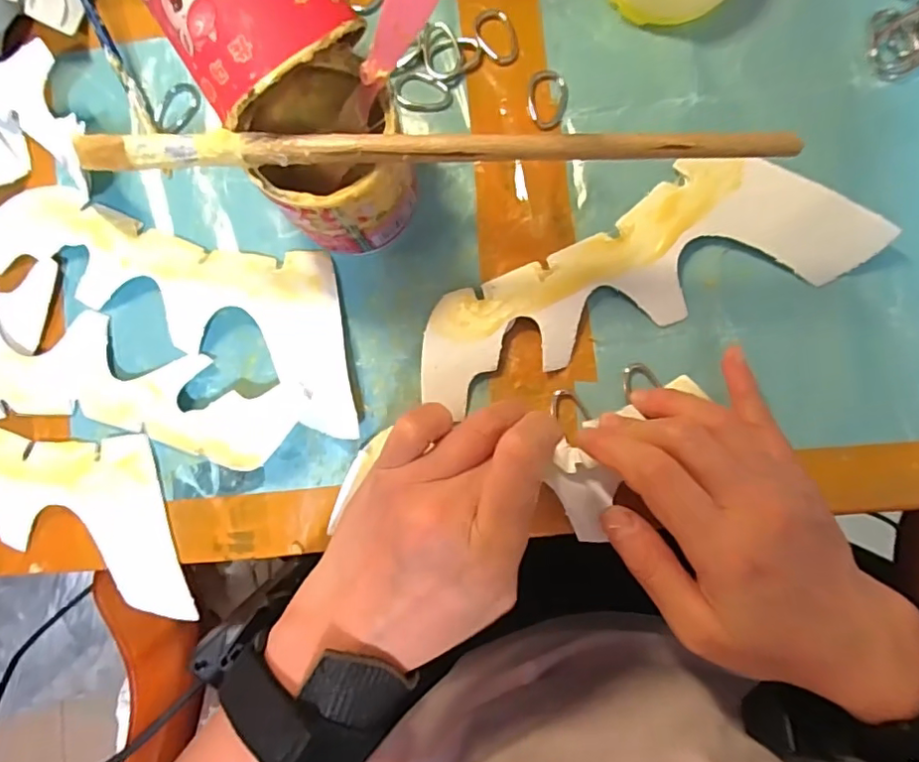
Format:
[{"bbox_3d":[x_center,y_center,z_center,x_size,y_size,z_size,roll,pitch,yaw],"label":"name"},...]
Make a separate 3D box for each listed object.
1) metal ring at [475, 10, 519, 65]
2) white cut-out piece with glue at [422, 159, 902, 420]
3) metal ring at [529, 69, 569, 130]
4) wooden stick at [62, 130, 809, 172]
[{"bbox_3d":[0.019,-0.173,0.285,0.020,0.004,0.028,-20,87,2],"label":"metal ring"},{"bbox_3d":[0.080,-0.051,0.272,0.214,0.018,0.067,-22,87,2],"label":"white cut-out piece with glue"},{"bbox_3d":[0.045,-0.142,0.285,0.020,0.004,0.028,0,88,3],"label":"metal ring"},{"bbox_3d":[-0.011,-0.086,0.209,0.259,0.007,0.012,0,86,3],"label":"wooden stick"}]

